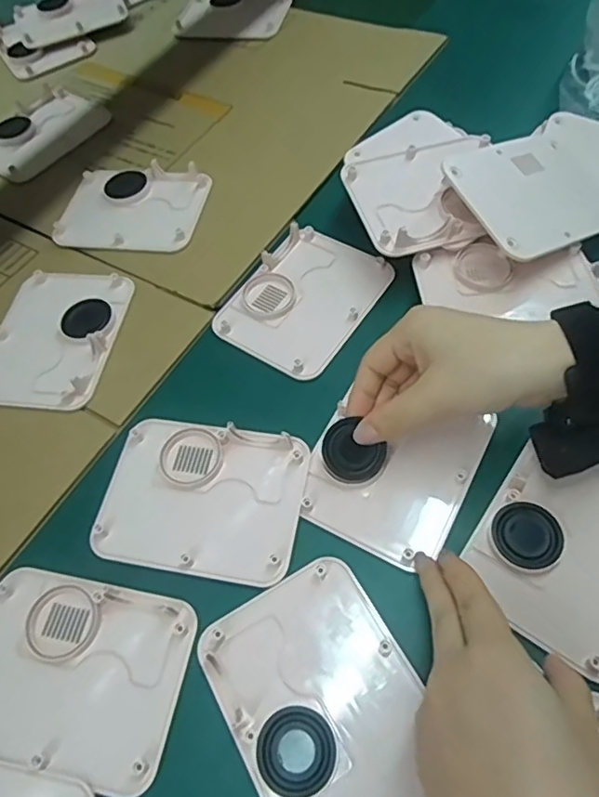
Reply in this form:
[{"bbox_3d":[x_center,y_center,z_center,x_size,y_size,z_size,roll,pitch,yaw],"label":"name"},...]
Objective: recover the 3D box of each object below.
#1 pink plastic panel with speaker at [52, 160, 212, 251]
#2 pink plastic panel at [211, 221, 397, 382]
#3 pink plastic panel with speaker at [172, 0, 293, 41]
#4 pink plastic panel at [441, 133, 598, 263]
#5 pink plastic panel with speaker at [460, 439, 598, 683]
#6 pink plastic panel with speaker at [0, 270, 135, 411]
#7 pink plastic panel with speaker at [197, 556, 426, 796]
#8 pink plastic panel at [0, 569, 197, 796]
[{"bbox_3d":[-0.147,-0.168,0.504,0.122,0.013,0.097,7,60,11],"label":"pink plastic panel with speaker"},{"bbox_3d":[0.005,-0.077,0.439,0.095,0.010,0.123,30,66,22],"label":"pink plastic panel"},{"bbox_3d":[-0.075,-0.449,0.668,0.124,0.018,0.098,12,61,14],"label":"pink plastic panel with speaker"},{"bbox_3d":[0.171,-0.151,0.420,0.122,0.007,0.097,-24,73,-27],"label":"pink plastic panel"},{"bbox_3d":[0.159,0.082,0.332,0.096,0.009,0.122,30,66,22],"label":"pink plastic panel with speaker"},{"bbox_3d":[-0.187,-0.050,0.434,0.093,0.013,0.123,5,59,9],"label":"pink plastic panel with speaker"},{"bbox_3d":[0.012,0.156,0.300,0.096,0.008,0.123,-28,60,-11],"label":"pink plastic panel with speaker"},{"bbox_3d":[-0.127,0.150,0.318,0.124,0.007,0.093,9,61,9],"label":"pink plastic panel"}]

